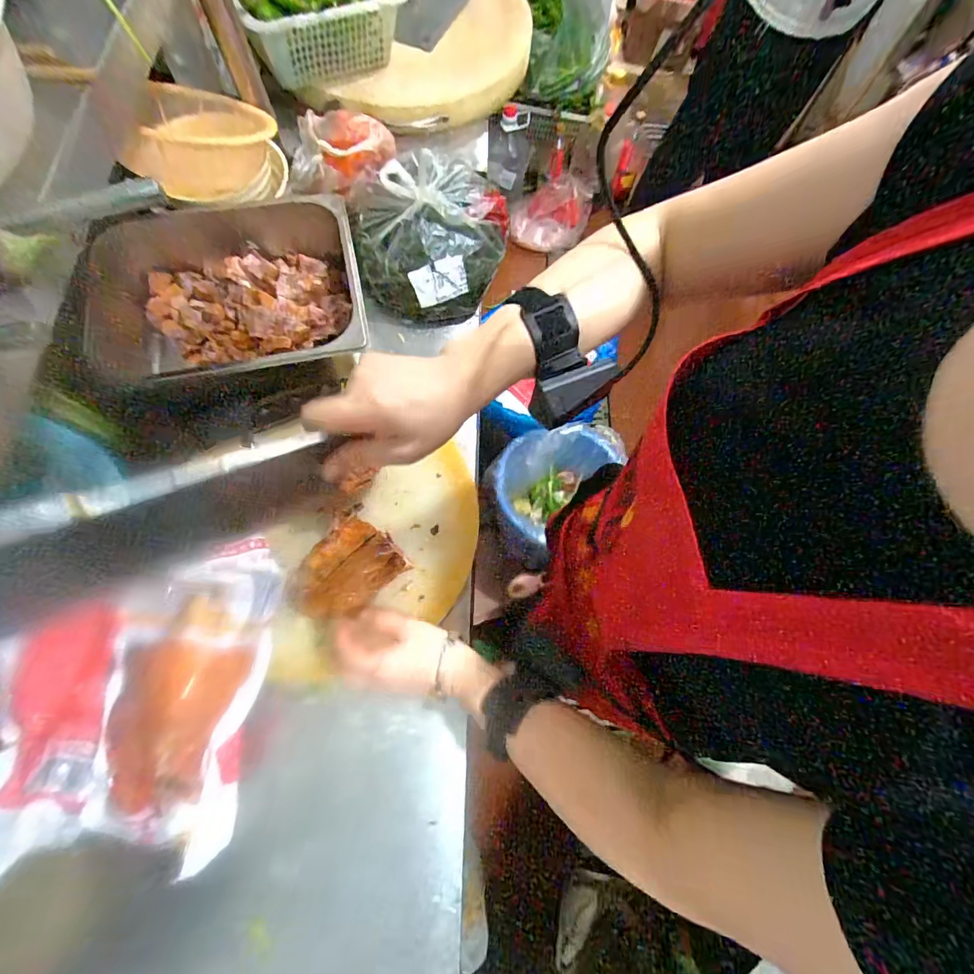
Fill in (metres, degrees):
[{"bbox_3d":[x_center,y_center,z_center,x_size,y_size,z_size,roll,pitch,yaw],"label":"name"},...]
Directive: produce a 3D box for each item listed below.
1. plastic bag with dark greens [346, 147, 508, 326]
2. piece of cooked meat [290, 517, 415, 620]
[{"bbox_3d":[-0.078,-0.347,0.615,0.197,0.127,0.180,4,72,-1],"label":"plastic bag with dark greens"},{"bbox_3d":[-0.155,0.089,0.480,0.114,0.035,0.086,-42,78,-14],"label":"piece of cooked meat"}]

